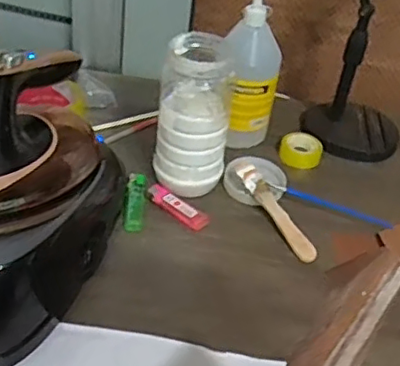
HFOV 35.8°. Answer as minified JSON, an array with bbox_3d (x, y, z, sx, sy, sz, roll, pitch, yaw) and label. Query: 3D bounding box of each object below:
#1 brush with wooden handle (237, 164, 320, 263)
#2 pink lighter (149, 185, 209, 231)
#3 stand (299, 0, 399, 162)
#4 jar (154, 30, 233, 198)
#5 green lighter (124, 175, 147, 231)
[{"bbox_3d":[0.080,0.029,0.673,0.025,0.010,0.143,-22,58,-16],"label":"brush with wooden handle"},{"bbox_3d":[-0.025,0.024,0.671,0.078,0.009,0.025,32,45,27],"label":"pink lighter"},{"bbox_3d":[0.209,-0.162,0.743,0.123,0.248,0.095,14,39,7],"label":"stand"},{"bbox_3d":[-0.006,-0.067,0.662,0.075,0.166,0.070,5,39,-4],"label":"jar"},{"bbox_3d":[-0.071,0.019,0.672,0.020,0.007,0.091,4,39,-4],"label":"green lighter"}]

